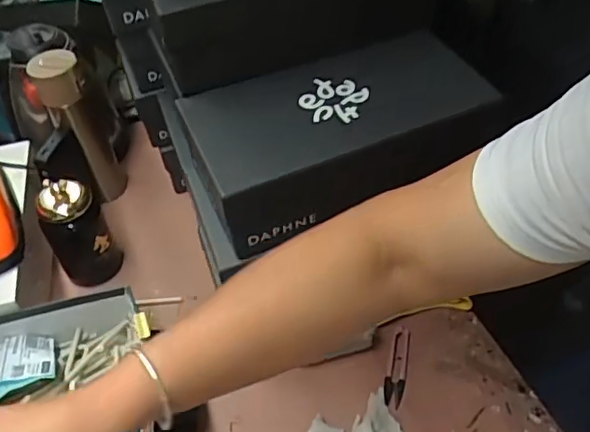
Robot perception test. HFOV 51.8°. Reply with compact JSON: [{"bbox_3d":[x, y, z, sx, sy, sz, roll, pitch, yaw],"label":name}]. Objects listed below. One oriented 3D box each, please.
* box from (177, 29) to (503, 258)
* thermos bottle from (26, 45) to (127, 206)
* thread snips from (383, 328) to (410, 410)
[{"bbox_3d":[0.042,-0.092,0.646,0.302,0.100,0.159,-24,50,-16],"label":"box"},{"bbox_3d":[-0.314,-0.129,0.892,0.069,0.244,0.068,-24,50,-16],"label":"thermos bottle"},{"bbox_3d":[0.121,0.178,0.717,0.023,0.010,0.094,9,63,13],"label":"thread snips"}]

